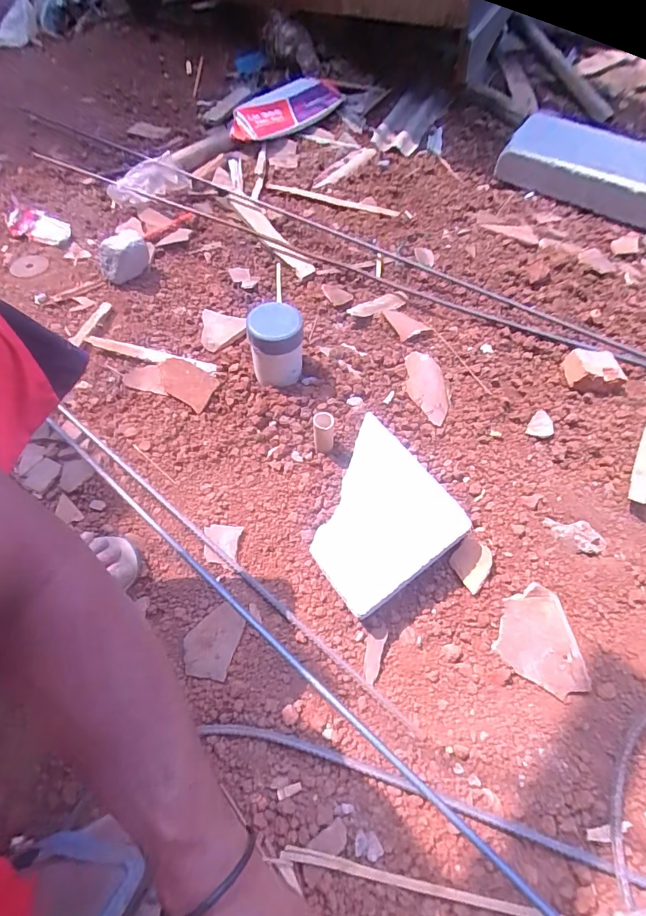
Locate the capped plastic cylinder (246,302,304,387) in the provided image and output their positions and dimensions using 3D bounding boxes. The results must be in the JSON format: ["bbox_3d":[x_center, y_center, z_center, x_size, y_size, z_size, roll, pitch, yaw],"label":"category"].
[{"bbox_3d":[-0.079,-0.193,0.716,0.092,0.120,0.099,-6,62,0],"label":"capped plastic cylinder"}]

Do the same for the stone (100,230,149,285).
[{"bbox_3d":[-0.418,-0.419,0.867,0.102,0.079,0.072,-29,65,-15],"label":"stone"}]

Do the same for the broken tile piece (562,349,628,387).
[{"bbox_3d":[0.481,-0.160,0.737,0.087,0.037,0.075,1,62,3],"label":"broken tile piece"}]

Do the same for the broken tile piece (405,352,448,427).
[{"bbox_3d":[0.186,-0.130,0.743,0.071,0.014,0.156,3,63,4],"label":"broken tile piece"}]

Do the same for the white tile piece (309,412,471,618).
[{"bbox_3d":[0.064,0.073,0.564,0.191,0.012,0.198,-36,67,-8],"label":"white tile piece"}]

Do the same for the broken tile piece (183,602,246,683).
[{"bbox_3d":[-0.148,0.243,0.552,0.068,0.010,0.089,13,65,9],"label":"broken tile piece"}]

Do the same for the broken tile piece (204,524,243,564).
[{"bbox_3d":[-0.152,0.128,0.620,0.053,0.004,0.056,2,63,3],"label":"broken tile piece"}]

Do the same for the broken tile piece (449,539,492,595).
[{"bbox_3d":[0.209,0.150,0.586,0.050,0.014,0.062,34,69,18],"label":"broken tile piece"}]

